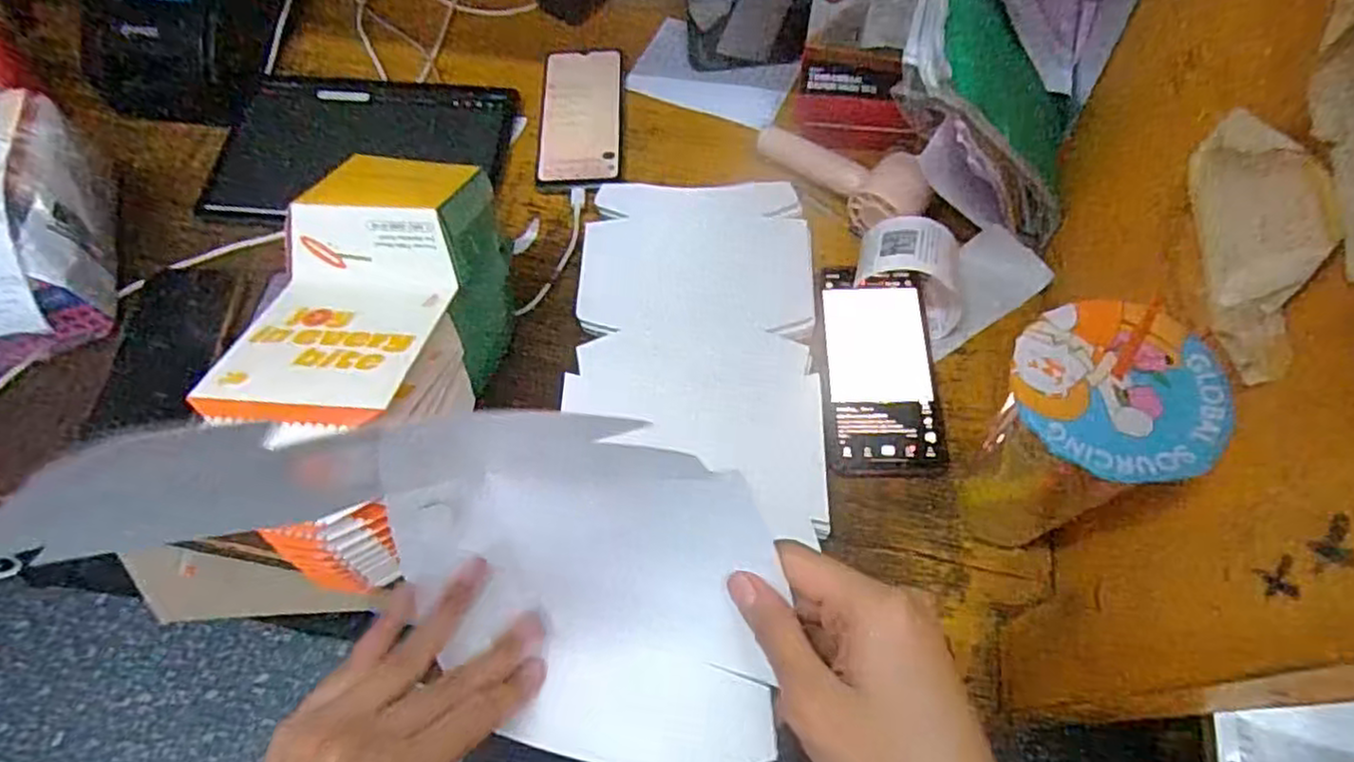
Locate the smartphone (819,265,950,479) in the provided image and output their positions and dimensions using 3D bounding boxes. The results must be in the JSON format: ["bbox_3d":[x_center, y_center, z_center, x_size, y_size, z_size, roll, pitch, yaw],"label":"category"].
[{"bbox_3d":[0.147,-0.011,0.519,0.079,0.006,0.163,2,64,2],"label":"smartphone"}]

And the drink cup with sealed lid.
[{"bbox_3d":[0.199,0.041,0.396,0.083,0.180,0.082,-1,63,2],"label":"drink cup with sealed lid"}]

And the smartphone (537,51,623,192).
[{"bbox_3d":[-0.085,-0.241,0.646,0.076,0.006,0.161,-1,64,1],"label":"smartphone"}]

